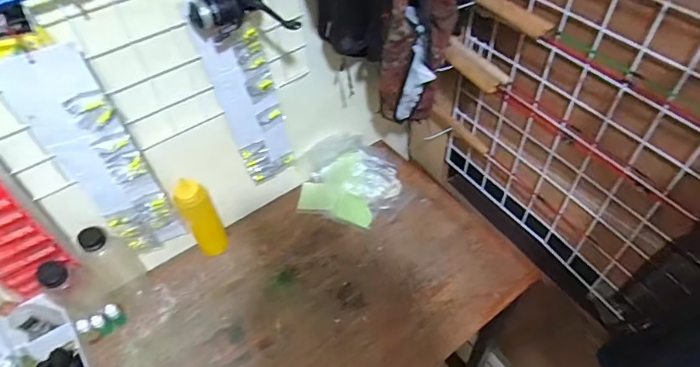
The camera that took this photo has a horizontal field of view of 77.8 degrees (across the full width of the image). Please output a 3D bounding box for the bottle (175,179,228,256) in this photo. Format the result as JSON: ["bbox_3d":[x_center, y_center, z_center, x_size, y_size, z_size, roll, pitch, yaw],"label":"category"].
[{"bbox_3d":[-0.282,0.070,0.837,0.059,0.185,0.047,-28,53,-19],"label":"bottle"}]

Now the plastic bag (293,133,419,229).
[{"bbox_3d":[0.002,-0.013,0.949,0.229,0.107,0.184,-17,50,-10],"label":"plastic bag"}]

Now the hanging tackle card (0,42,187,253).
[{"bbox_3d":[-0.368,-0.022,0.666,0.098,0.394,0.036,-33,54,-22],"label":"hanging tackle card"}]

